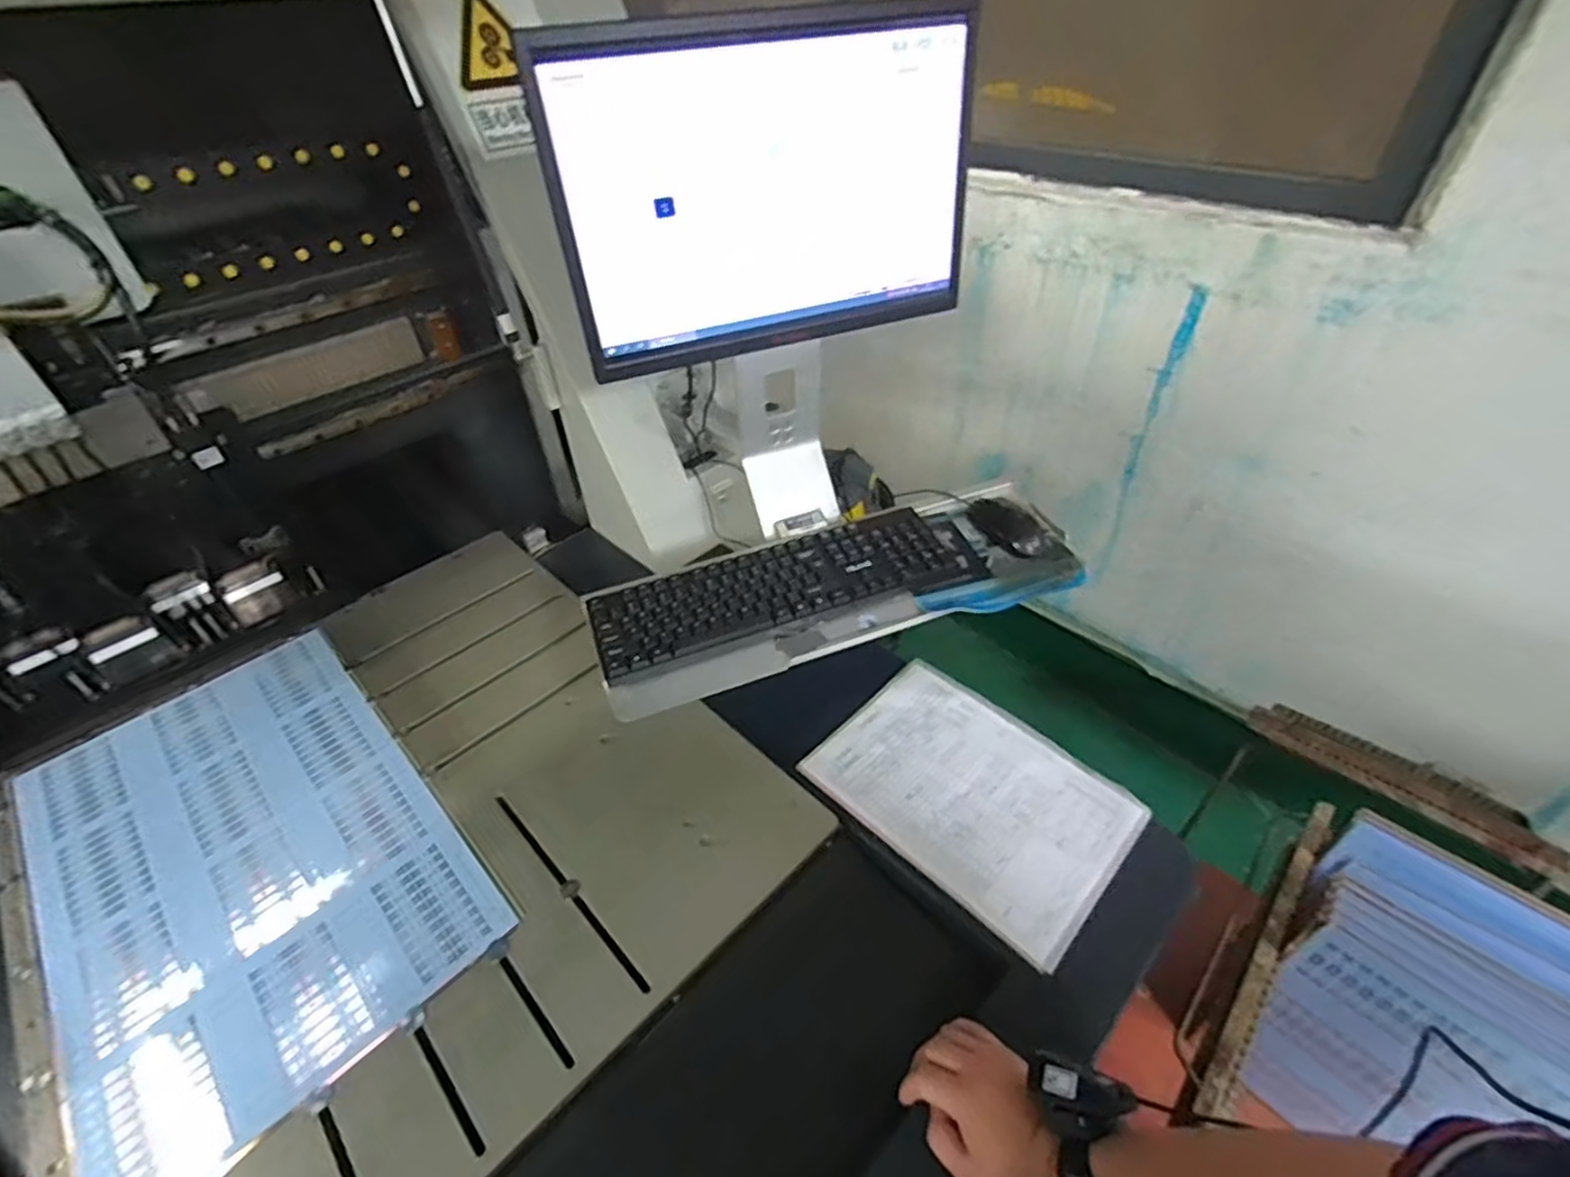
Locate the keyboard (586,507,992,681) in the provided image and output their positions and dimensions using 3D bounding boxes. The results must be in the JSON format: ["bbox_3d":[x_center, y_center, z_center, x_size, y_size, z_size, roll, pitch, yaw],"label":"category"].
[{"bbox_3d":[0.013,-0.006,0.818,0.470,0.032,0.123,-15,45,-14],"label":"keyboard"}]

